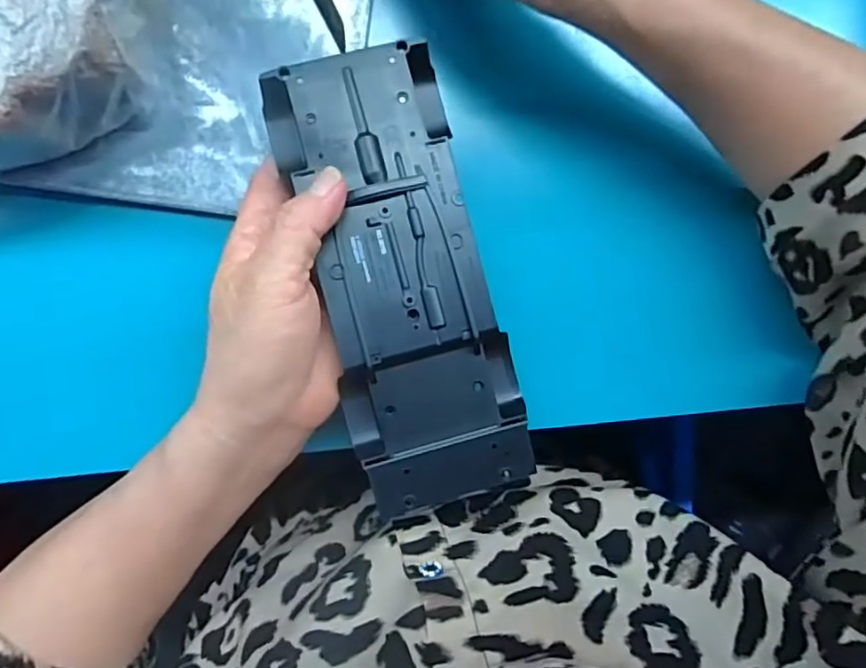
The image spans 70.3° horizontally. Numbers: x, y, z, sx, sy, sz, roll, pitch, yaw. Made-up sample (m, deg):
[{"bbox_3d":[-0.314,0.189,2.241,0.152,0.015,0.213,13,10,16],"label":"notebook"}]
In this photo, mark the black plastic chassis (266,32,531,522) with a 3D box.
[{"bbox_3d":[-0.013,-0.023,0.272,0.075,0.023,0.194,-14,93,-4],"label":"black plastic chassis"}]

